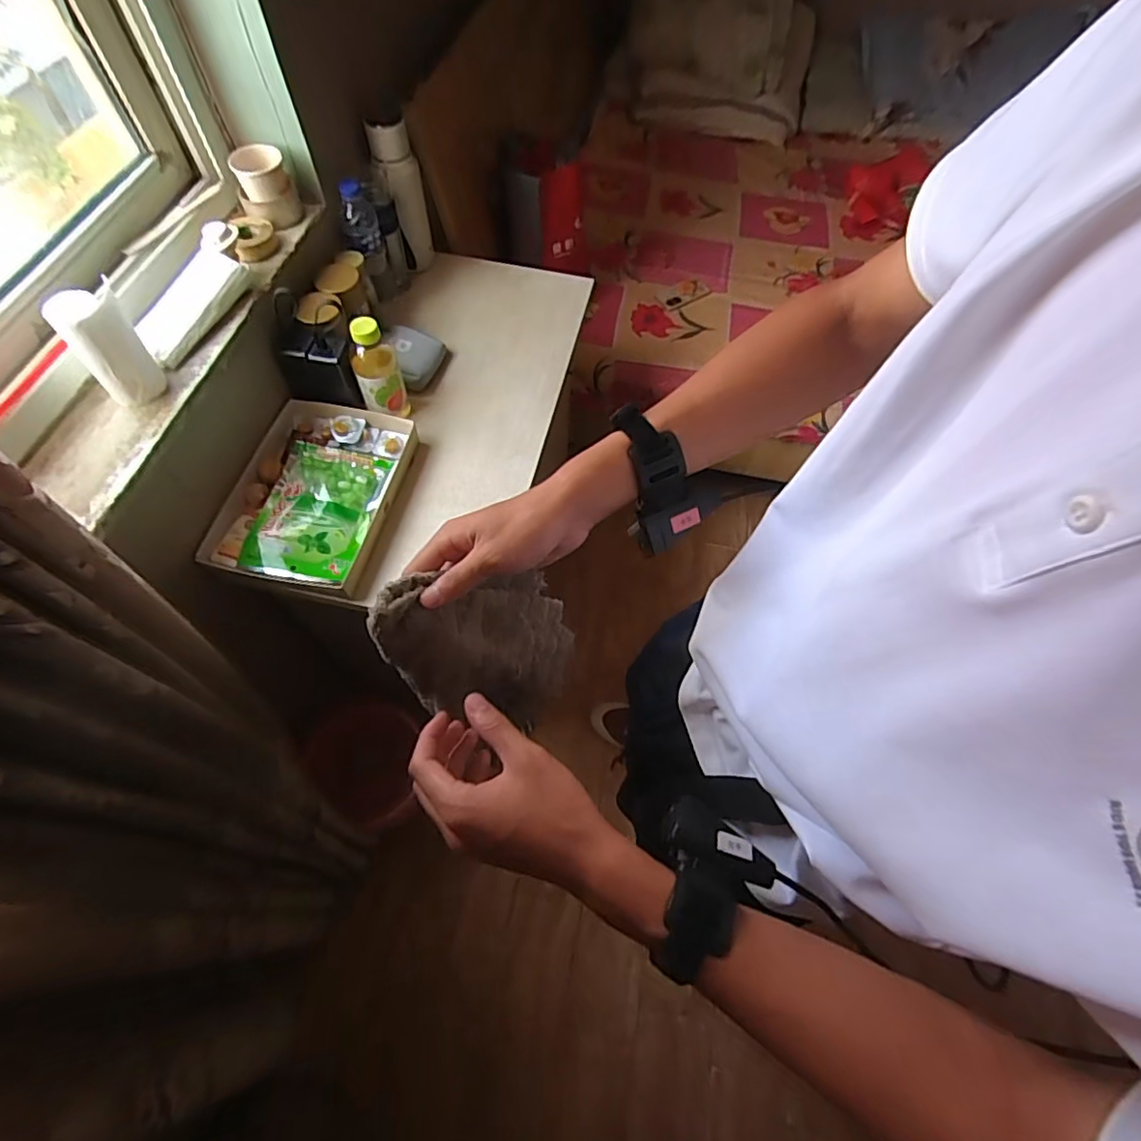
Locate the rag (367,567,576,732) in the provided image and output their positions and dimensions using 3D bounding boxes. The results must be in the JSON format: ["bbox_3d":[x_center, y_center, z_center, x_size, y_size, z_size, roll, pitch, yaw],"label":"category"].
[{"bbox_3d":[-0.067,0.058,0.434,0.138,0.093,0.094,-13,63,-10],"label":"rag"}]

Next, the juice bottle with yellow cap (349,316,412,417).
[{"bbox_3d":[-0.303,-0.320,0.903,0.071,0.142,0.069,-19,64,-13],"label":"juice bottle with yellow cap"}]

